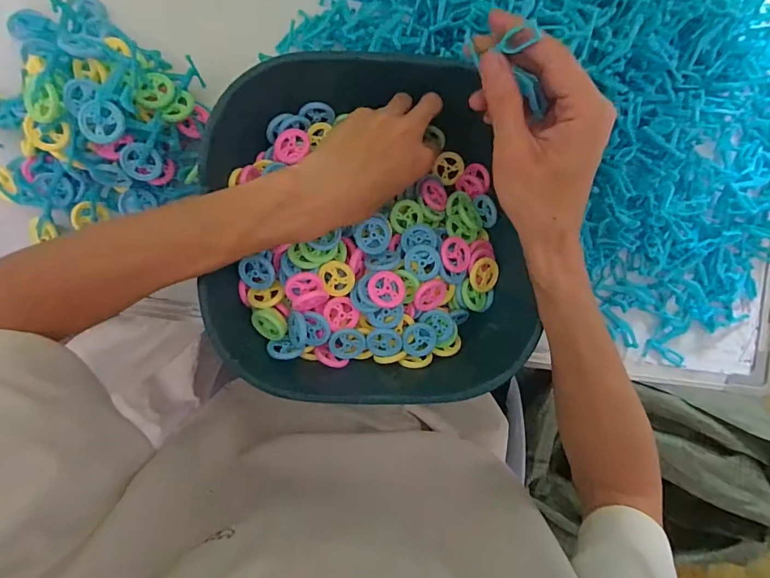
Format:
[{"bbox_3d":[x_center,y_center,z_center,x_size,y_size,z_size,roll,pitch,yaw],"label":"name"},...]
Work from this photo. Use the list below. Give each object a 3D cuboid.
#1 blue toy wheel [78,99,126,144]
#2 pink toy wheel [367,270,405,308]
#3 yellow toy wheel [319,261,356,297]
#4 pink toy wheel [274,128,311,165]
[{"bbox_3d":[-0.201,-0.118,0.301,0.030,0.008,0.028,0,92,-2],"label":"blue toy wheel"},{"bbox_3d":[0.002,0.000,0.334,0.031,0.004,0.029,5,74,-16],"label":"pink toy wheel"},{"bbox_3d":[-0.037,-0.009,0.339,0.026,0.005,0.028,0,92,-2],"label":"yellow toy wheel"},{"bbox_3d":[-0.077,-0.117,0.347,0.029,0.005,0.025,-41,93,-1],"label":"pink toy wheel"}]

